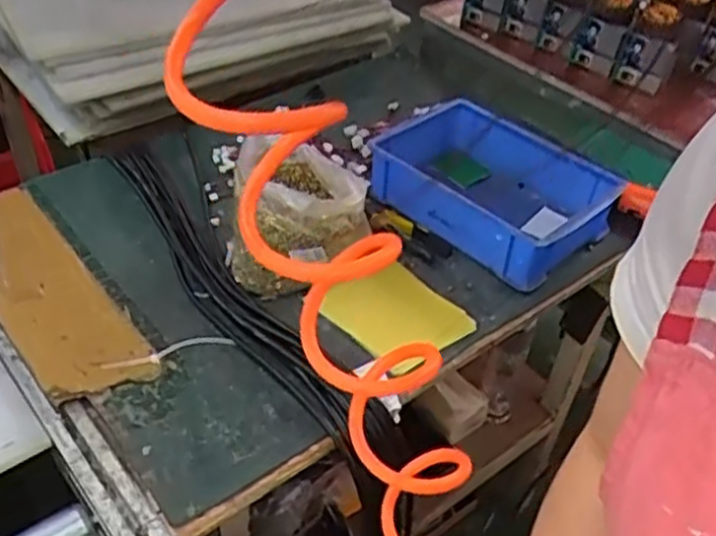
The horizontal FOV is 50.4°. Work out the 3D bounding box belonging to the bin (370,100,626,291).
[{"bbox_3d":[0.185,-0.121,1.077,0.325,0.081,0.237,33,47,26],"label":"bin"}]

